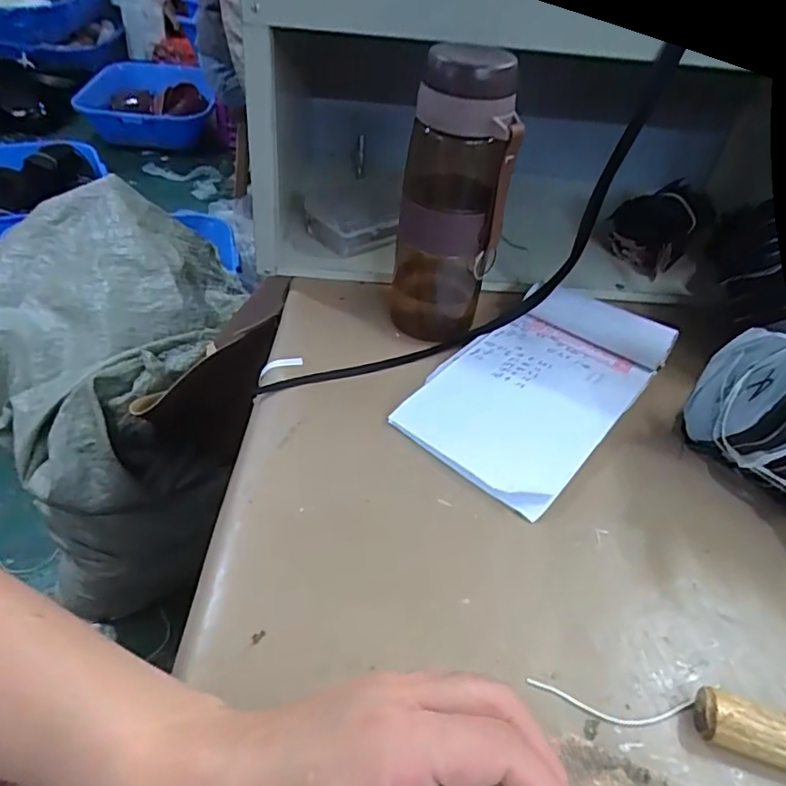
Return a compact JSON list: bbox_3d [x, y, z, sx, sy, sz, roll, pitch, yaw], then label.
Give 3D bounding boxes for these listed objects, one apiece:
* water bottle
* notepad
[{"bbox_3d":[0.044,-0.147,0.464,0.077,0.221,0.064,4,43,-2],"label":"water bottle"},{"bbox_3d":[0.118,-0.013,0.470,0.136,0.030,0.234,34,50,26],"label":"notepad"}]

